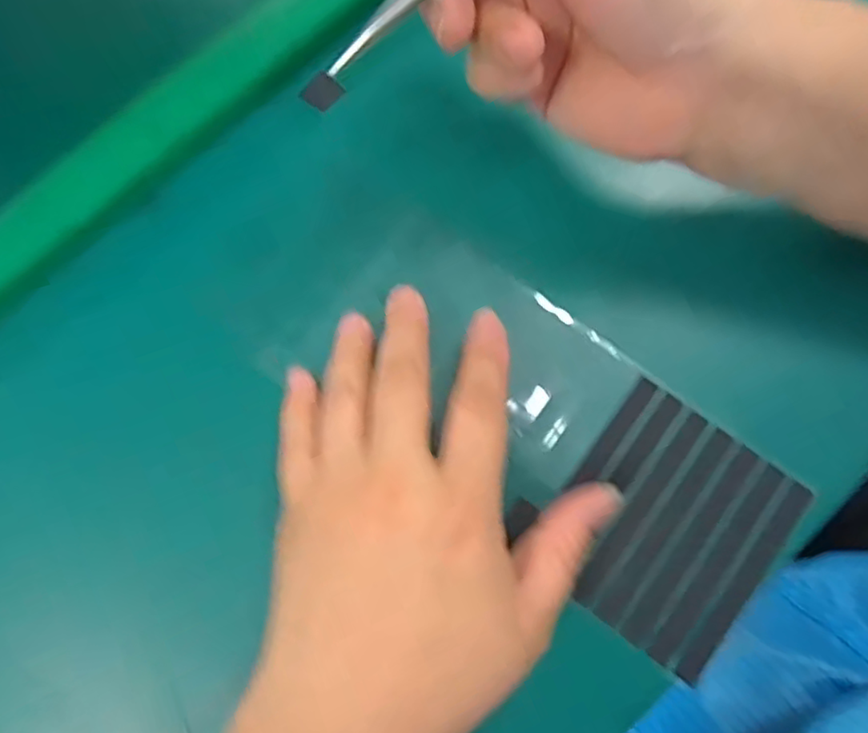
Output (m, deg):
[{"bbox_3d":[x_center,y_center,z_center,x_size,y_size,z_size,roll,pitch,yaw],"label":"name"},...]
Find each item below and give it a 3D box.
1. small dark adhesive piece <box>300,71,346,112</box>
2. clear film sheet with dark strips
[{"bbox_3d":[-0.031,-0.077,0.180,0.009,0.004,0.010,38,81,9],"label":"small dark adhesive piece"},{"bbox_3d":[0.029,0.015,0.273,0.247,0.007,0.092,36,81,9],"label":"clear film sheet with dark strips"}]

